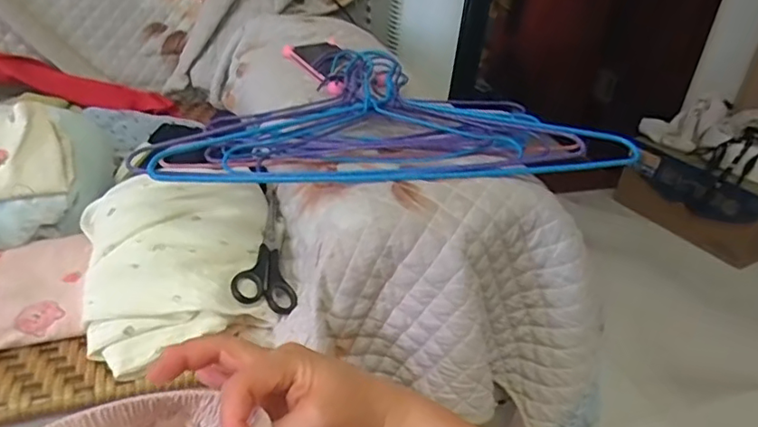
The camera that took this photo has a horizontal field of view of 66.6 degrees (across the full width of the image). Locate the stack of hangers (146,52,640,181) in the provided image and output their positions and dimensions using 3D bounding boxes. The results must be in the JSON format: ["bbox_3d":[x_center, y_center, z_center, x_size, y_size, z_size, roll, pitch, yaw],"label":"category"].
[{"bbox_3d":[0.016,-0.107,0.634,0.450,0.072,0.233,4,30,-5],"label":"stack of hangers"}]

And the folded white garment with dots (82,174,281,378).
[{"bbox_3d":[-0.202,0.038,0.590,0.178,0.084,0.218,-6,32,-21],"label":"folded white garment with dots"}]

